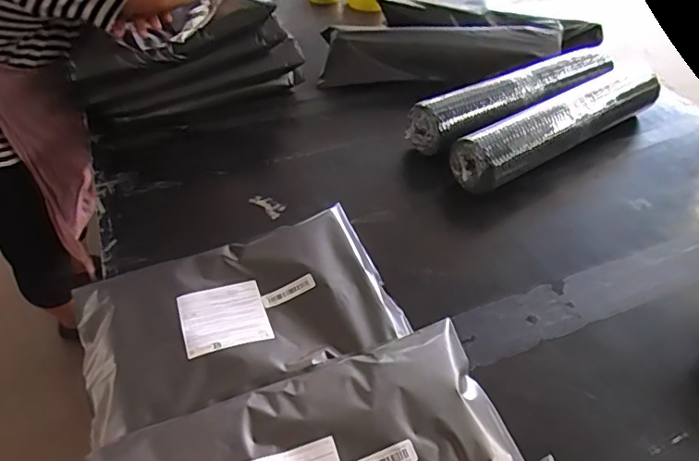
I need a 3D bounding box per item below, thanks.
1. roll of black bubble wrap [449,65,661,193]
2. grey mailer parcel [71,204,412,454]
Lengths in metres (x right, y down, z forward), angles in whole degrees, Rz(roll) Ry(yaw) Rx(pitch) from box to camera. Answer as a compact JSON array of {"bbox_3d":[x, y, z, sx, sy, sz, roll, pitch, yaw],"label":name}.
[{"bbox_3d":[0.396,-0.199,0.963,0.515,0.077,0.113,-25,48,-23],"label":"roll of black bubble wrap"},{"bbox_3d":[-0.139,0.100,0.658,0.376,0.041,0.269,-20,46,-15],"label":"grey mailer parcel"}]

